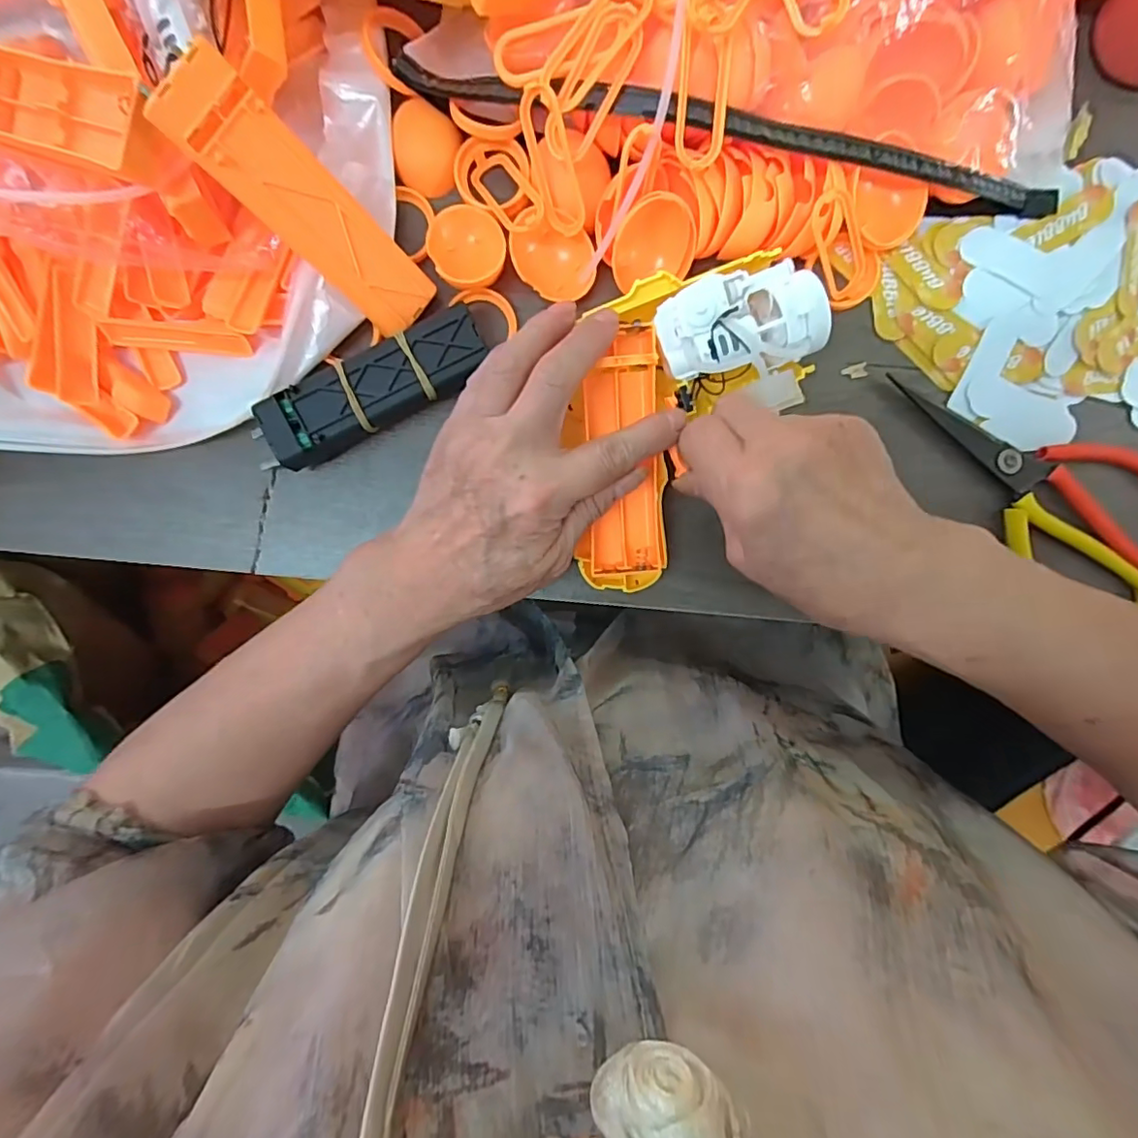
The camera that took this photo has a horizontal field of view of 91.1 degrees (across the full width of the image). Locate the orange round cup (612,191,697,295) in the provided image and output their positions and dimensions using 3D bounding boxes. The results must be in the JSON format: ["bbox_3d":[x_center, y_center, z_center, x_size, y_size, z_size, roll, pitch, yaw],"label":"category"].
[{"bbox_3d":[0.039,-0.151,0.258,0.037,0.013,0.036,-5,130,8],"label":"orange round cup"}]

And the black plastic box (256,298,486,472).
[{"bbox_3d":[-0.092,-0.085,0.264,0.111,0.021,0.034,-26,97,2],"label":"black plastic box"}]

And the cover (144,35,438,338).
[{"bbox_3d":[-0.104,-0.145,0.228,0.033,0.009,0.108,-48,134,4],"label":"cover"}]

